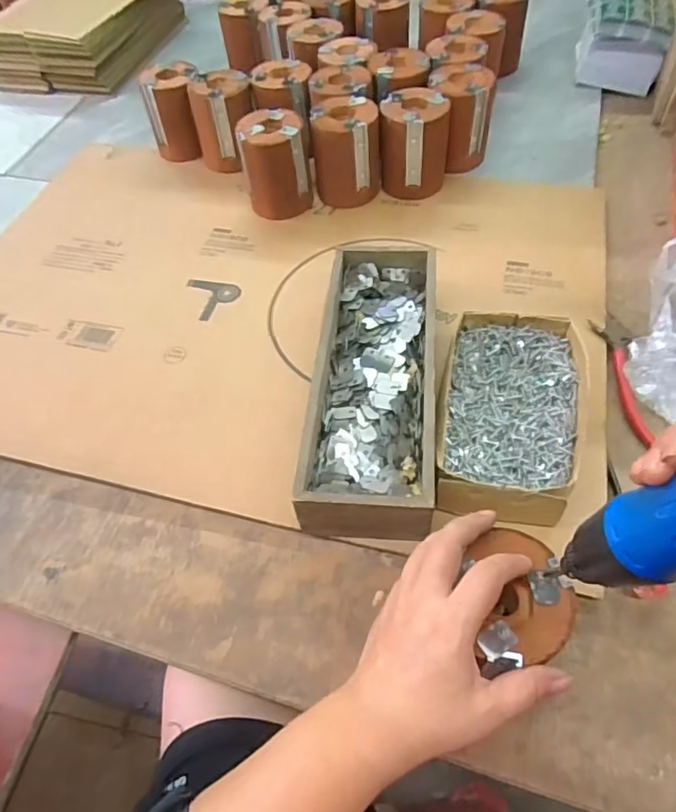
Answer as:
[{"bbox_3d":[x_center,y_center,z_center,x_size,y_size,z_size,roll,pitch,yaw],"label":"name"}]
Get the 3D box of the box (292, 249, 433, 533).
[{"bbox_3d":[0.034,-0.024,0.479,0.098,0.055,0.282,4,54,7],"label":"box"}]

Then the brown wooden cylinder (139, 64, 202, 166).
[{"bbox_3d":[-0.219,-0.386,0.738,0.067,0.099,0.073,-17,55,-8],"label":"brown wooden cylinder"}]

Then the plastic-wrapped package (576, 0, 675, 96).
[{"bbox_3d":[0.413,-0.537,0.797,0.109,0.102,0.140,12,56,12],"label":"plastic-wrapped package"}]

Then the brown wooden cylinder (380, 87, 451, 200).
[{"bbox_3d":[0.091,-0.310,0.659,0.076,0.099,0.074,4,54,7],"label":"brown wooden cylinder"}]

